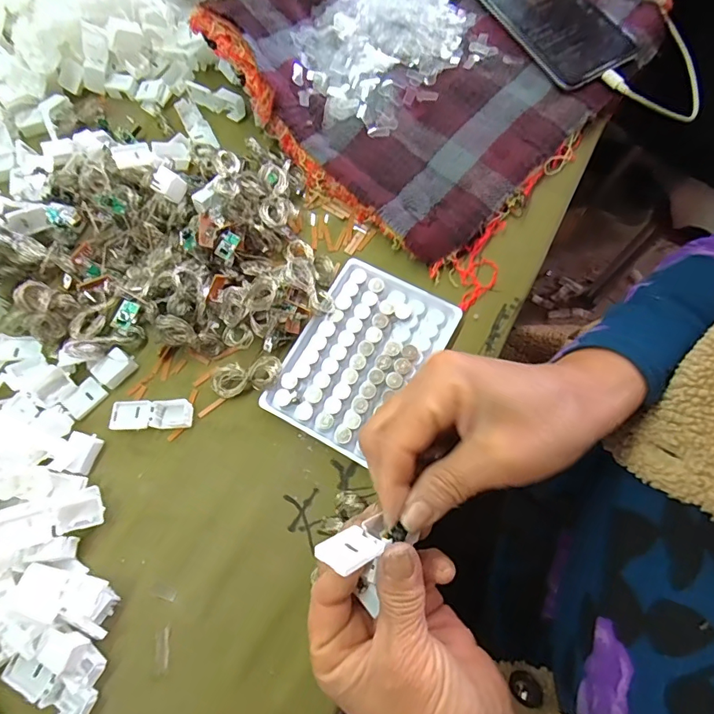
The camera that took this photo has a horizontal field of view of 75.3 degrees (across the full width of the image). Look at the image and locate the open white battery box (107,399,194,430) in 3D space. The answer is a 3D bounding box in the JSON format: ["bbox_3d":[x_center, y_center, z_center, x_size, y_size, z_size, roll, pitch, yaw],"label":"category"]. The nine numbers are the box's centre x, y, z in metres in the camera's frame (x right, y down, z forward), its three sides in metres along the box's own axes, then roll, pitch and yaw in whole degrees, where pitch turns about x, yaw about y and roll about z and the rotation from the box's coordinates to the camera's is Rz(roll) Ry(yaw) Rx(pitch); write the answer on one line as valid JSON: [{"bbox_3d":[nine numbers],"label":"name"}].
[{"bbox_3d":[-0.142,0.039,0.319,0.057,0.007,0.021,0,72,3],"label":"open white battery box"}]

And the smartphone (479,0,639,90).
[{"bbox_3d":[0.165,-0.303,0.401,0.079,0.009,0.167,-28,72,-6],"label":"smartphone"}]

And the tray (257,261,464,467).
[{"bbox_3d":[0.003,-0.001,0.324,0.090,0.010,0.128,28,75,11],"label":"tray"}]

